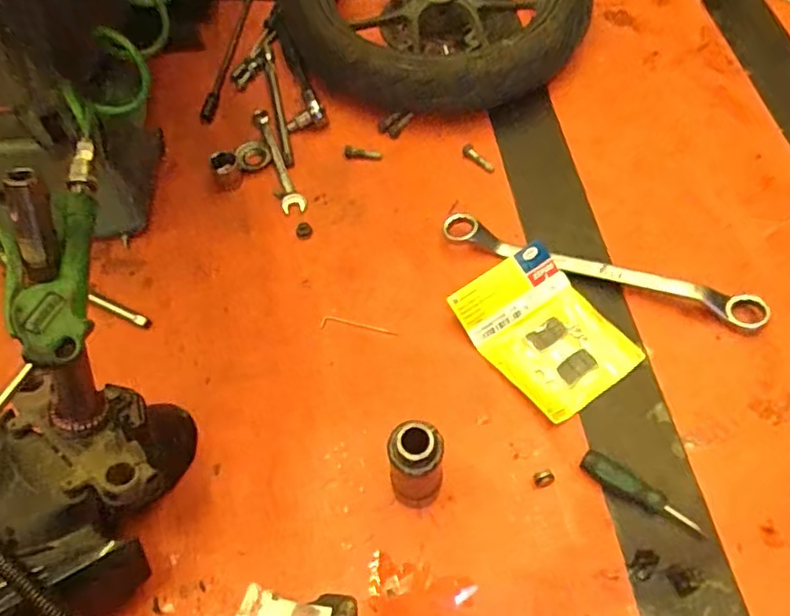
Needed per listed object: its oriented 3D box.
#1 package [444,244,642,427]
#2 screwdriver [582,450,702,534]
[{"bbox_3d":[0.178,0.026,0.734,0.145,0.033,0.196,-34,65,-16],"label":"package"},{"bbox_3d":[0.250,0.192,0.632,0.124,0.024,0.024,35,68,19],"label":"screwdriver"}]

